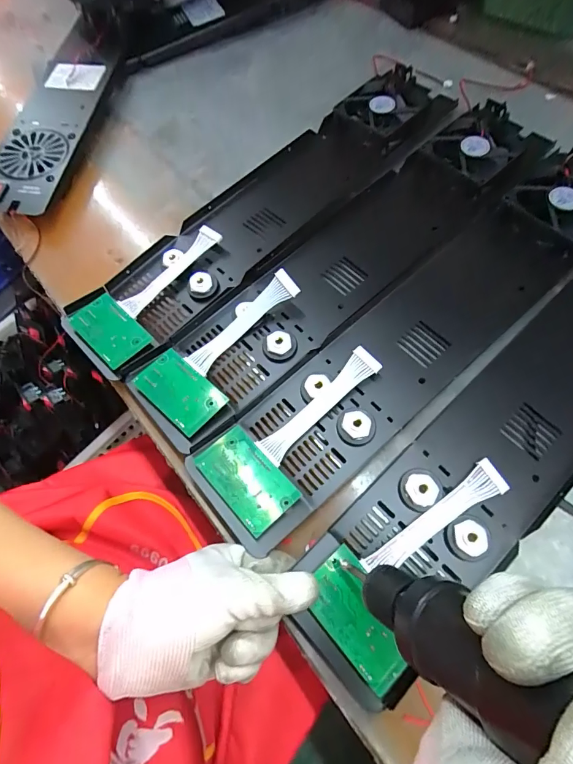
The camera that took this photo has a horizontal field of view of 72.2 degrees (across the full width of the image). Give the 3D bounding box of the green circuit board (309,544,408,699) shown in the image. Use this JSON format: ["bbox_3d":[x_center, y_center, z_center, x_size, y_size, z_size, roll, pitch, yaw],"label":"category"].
[{"bbox_3d":[0.047,0.150,0.250,0.043,0.004,0.074,-39,70,-15],"label":"green circuit board"}]

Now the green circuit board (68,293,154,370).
[{"bbox_3d":[-0.162,-0.048,0.362,0.079,0.005,0.043,41,70,20],"label":"green circuit board"}]

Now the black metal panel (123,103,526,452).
[{"bbox_3d":[0.050,-0.124,0.368,0.443,0.034,0.108,-43,71,-15],"label":"black metal panel"}]

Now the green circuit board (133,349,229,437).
[{"bbox_3d":[-0.089,0.007,0.330,0.073,0.005,0.044,40,71,19],"label":"green circuit board"}]

